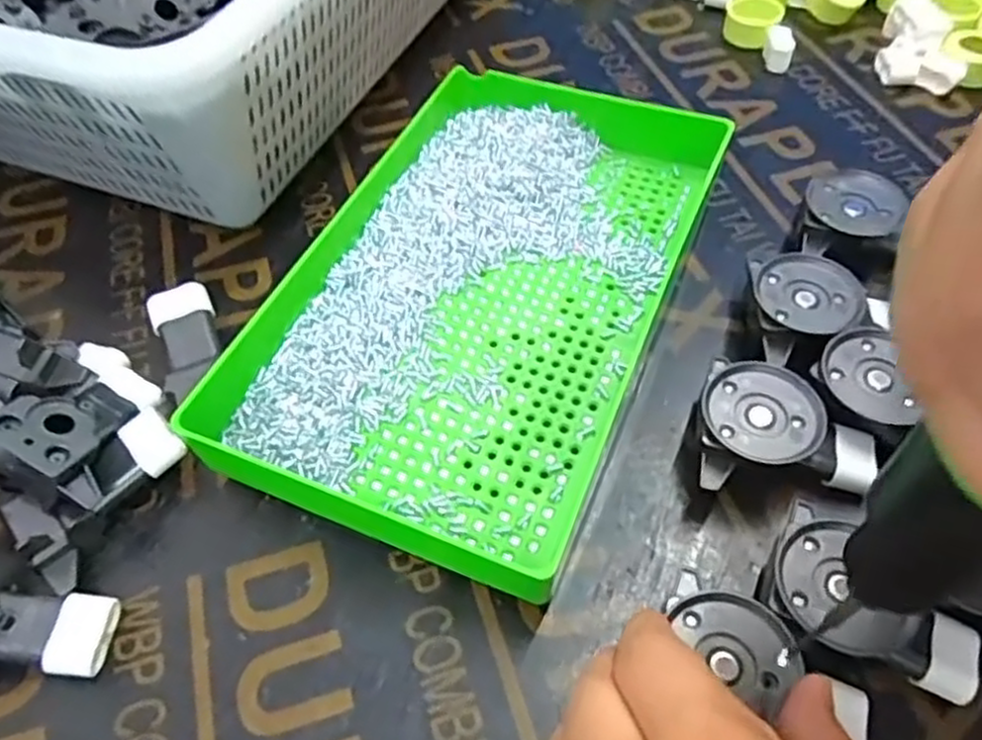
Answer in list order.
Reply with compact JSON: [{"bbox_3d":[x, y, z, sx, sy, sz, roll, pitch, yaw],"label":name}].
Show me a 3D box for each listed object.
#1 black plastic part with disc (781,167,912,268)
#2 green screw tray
[{"bbox_3d":[0.164,-0.066,0.338,0.043,0.034,0.042,20,58,17],"label":"black plastic part with disc"},{"bbox_3d":[-0.005,-0.039,0.325,0.158,0.032,0.245,18,57,16],"label":"green screw tray"}]

